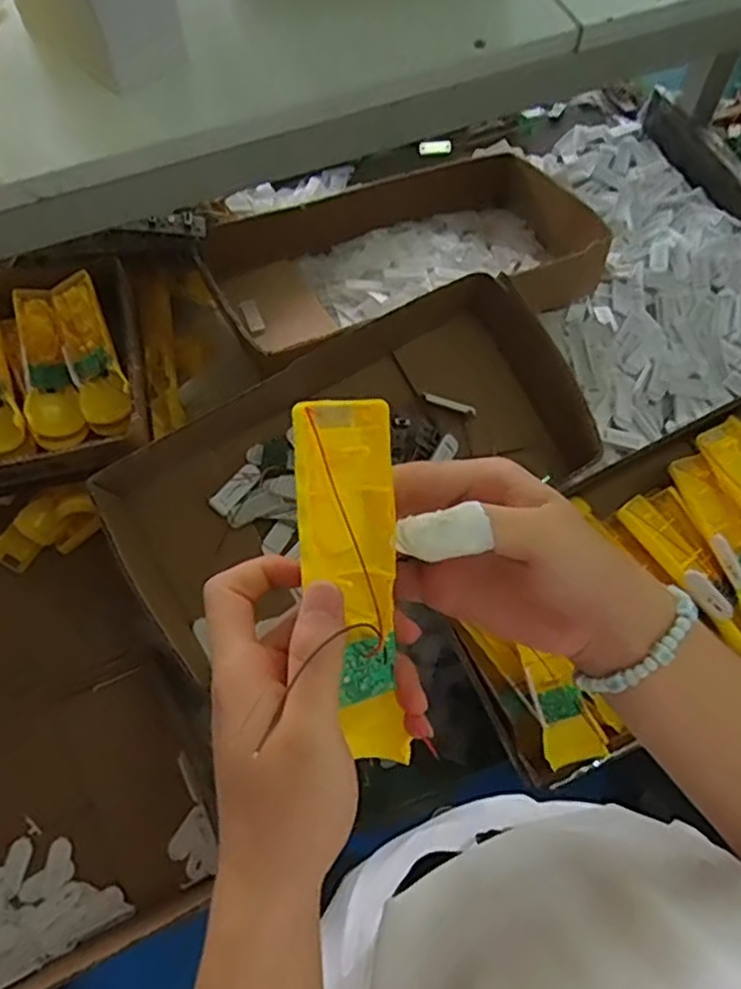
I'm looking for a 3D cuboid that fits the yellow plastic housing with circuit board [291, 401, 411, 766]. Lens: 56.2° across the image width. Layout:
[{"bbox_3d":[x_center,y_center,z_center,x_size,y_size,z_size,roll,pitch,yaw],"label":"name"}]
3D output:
[{"bbox_3d":[-0.004,0.036,0.288,0.041,0.021,0.150,-8,93,-3],"label":"yellow plastic housing with circuit board"}]

